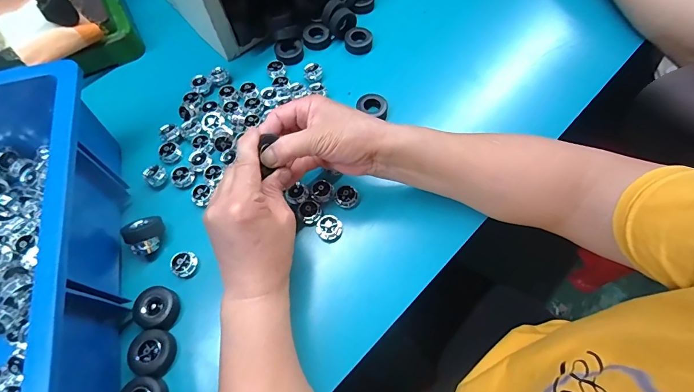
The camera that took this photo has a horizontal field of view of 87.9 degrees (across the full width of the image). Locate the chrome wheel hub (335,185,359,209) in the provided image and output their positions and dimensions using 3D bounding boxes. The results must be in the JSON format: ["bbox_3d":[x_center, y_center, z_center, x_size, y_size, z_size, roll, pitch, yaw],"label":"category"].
[{"bbox_3d":[0.000,0.001,0.383,0.023,0.010,0.023,9,66,3],"label":"chrome wheel hub"}]

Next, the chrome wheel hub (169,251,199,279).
[{"bbox_3d":[-0.161,0.069,0.359,0.023,0.019,0.023,0,66,-1],"label":"chrome wheel hub"}]

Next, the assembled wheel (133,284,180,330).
[{"bbox_3d":[-0.179,0.106,0.341,0.037,0.027,0.037,0,66,-1],"label":"assembled wheel"}]

